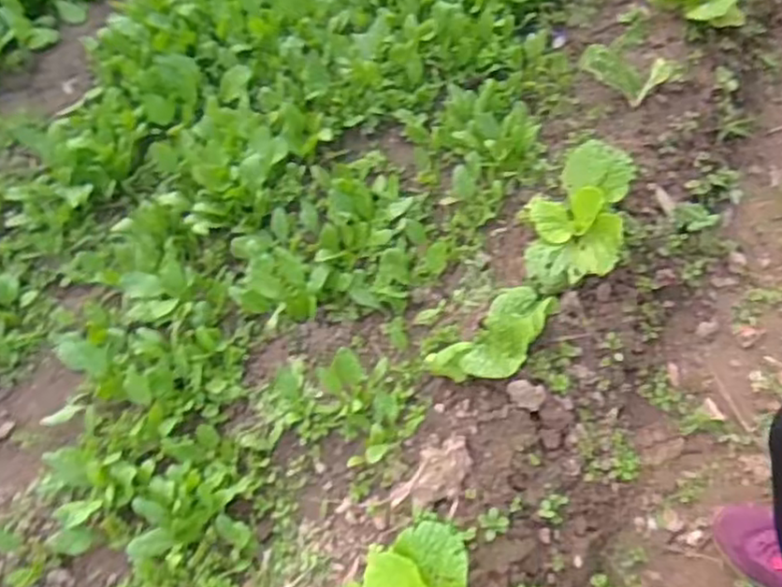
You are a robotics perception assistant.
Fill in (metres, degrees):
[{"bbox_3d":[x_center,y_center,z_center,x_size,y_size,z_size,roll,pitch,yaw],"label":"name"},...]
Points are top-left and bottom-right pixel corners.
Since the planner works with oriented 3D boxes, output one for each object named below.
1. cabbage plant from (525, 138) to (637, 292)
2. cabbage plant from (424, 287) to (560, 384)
[{"bbox_3d":[0.286,-0.119,1.089,0.148,0.099,0.235,13,62,12],"label":"cabbage plant"},{"bbox_3d":[0.160,0.058,1.006,0.200,0.119,0.119,-38,65,-17],"label":"cabbage plant"}]

